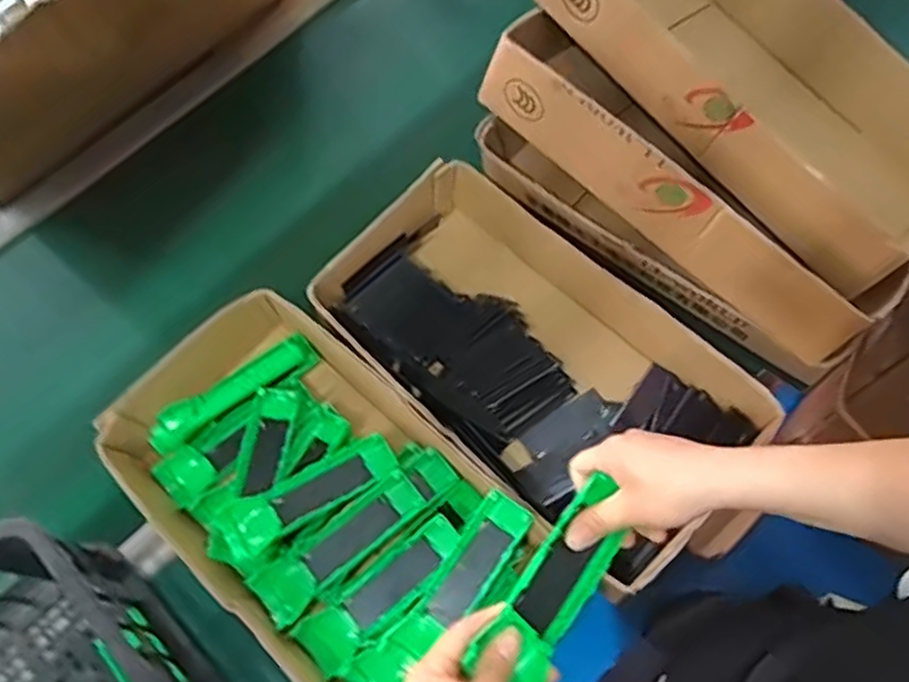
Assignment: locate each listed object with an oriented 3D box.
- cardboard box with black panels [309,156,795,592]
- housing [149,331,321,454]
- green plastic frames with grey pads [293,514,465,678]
[{"bbox_3d":[0.060,0.011,0.708,0.229,0.086,0.401,-42,70,-14],"label":"cardboard box with black panels"},{"bbox_3d":[-0.221,0.049,0.707,0.173,0.028,0.047,-34,68,-11],"label":"housing"},{"bbox_3d":[-0.062,0.216,0.607,0.157,0.034,0.049,-36,69,-12],"label":"green plastic frames with grey pads"}]

